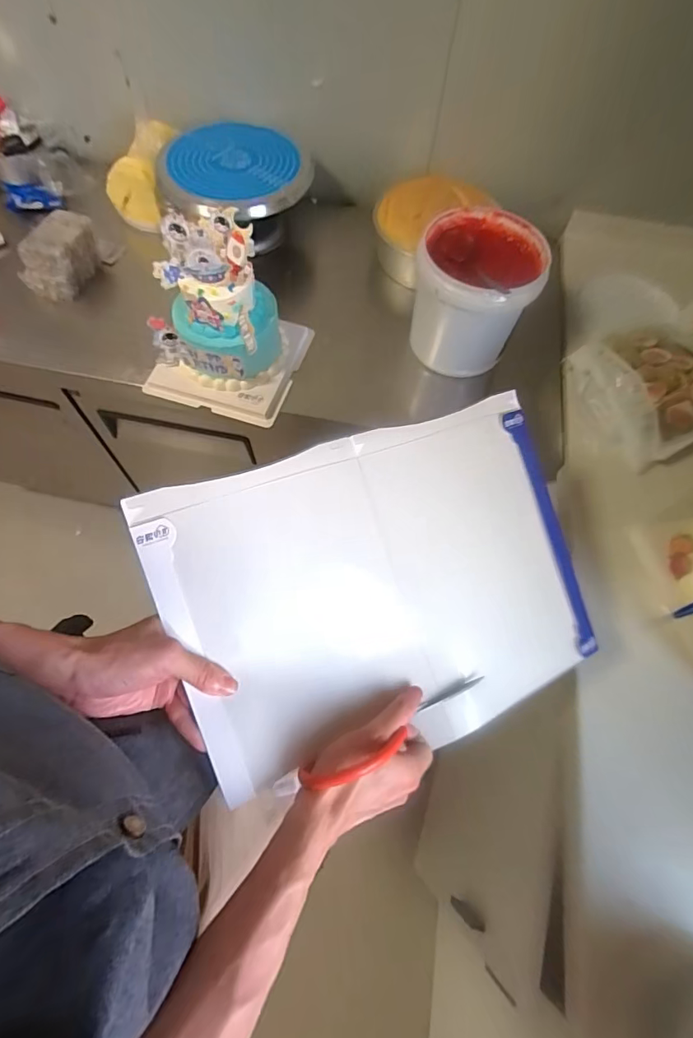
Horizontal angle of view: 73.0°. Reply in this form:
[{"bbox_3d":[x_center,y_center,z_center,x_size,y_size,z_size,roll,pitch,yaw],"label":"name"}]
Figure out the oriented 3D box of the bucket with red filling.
[{"bbox_3d":[0.214,-0.382,0.809,0.185,0.185,0.194,1,65,-3],"label":"bucket with red filling"}]

